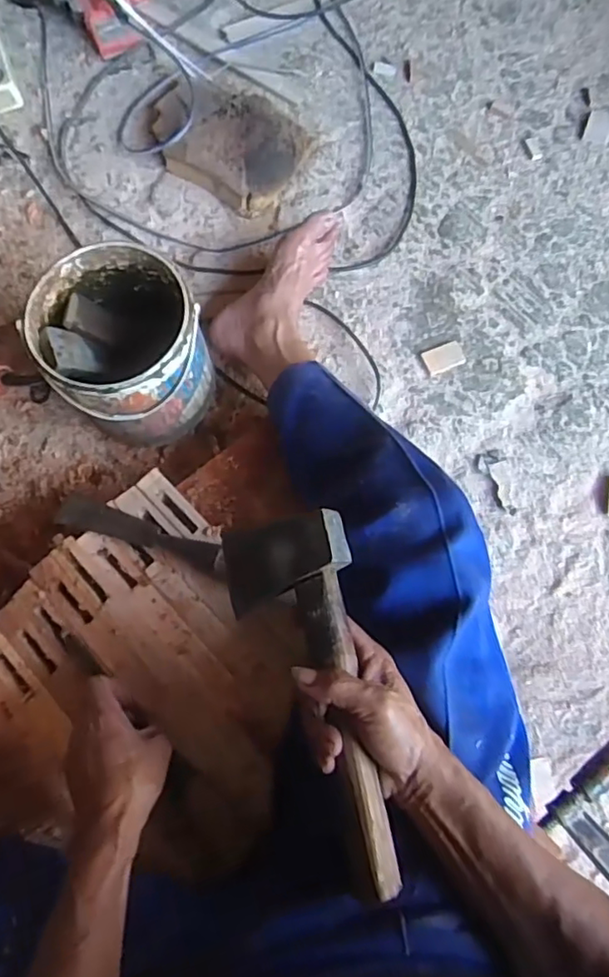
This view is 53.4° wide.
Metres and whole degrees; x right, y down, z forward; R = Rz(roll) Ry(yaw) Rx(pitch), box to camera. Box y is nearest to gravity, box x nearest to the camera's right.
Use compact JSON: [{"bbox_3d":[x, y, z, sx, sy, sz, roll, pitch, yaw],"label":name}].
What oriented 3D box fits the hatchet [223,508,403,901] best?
[{"bbox_3d":[0.018,0.149,0.476,0.116,0.038,0.285,-33,66,31],"label":"hatchet"}]

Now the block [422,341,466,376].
[{"bbox_3d":[0.194,-0.183,0.841,0.054,0.005,0.038,-20,76,-6],"label":"block"}]

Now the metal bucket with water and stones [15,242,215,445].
[{"bbox_3d":[-0.216,-0.166,0.742,0.172,0.183,0.184,0,75,-1],"label":"metal bucket with water and stones"}]

